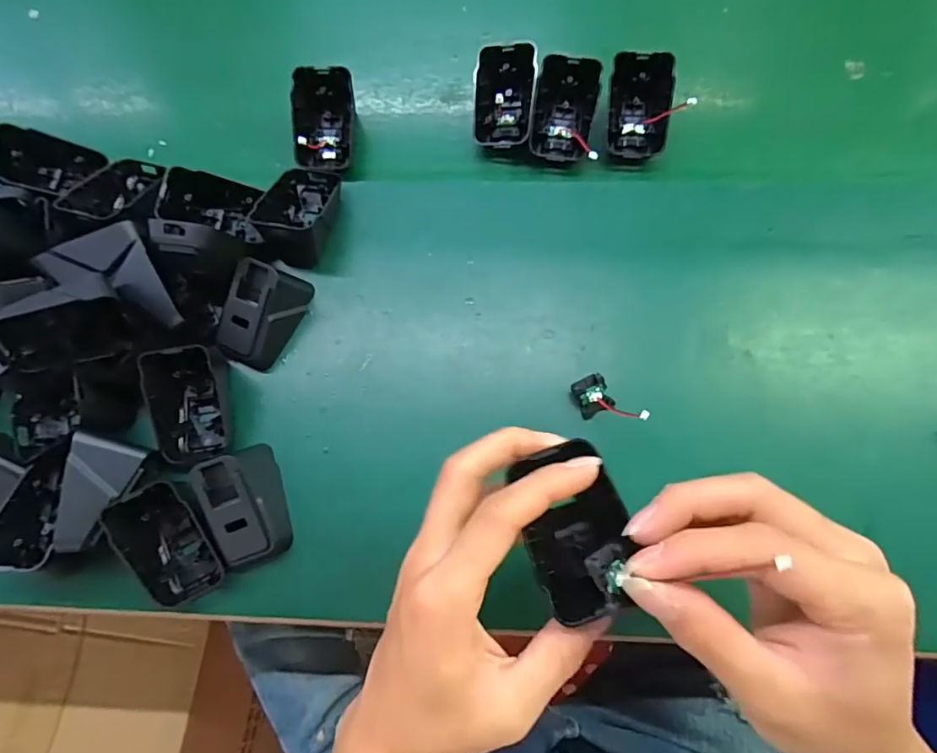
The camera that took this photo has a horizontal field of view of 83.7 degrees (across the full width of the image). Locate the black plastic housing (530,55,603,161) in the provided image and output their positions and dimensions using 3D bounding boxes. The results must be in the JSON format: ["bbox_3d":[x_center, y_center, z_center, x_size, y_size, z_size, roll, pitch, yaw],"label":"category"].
[{"bbox_3d":[0.069,-0.191,0.376,0.042,0.036,0.063,11,74,5],"label":"black plastic housing"}]

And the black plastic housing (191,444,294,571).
[{"bbox_3d":[-0.132,0.075,0.306,0.037,0.037,0.067,-17,74,-3],"label":"black plastic housing"}]

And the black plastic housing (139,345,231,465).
[{"bbox_3d":[-0.169,0.018,0.322,0.042,0.044,0.061,-12,74,-2],"label":"black plastic housing"}]

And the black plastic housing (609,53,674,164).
[{"bbox_3d":[0.121,-0.191,0.375,0.043,0.025,0.072,6,108,0],"label":"black plastic housing"}]

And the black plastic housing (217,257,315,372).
[{"bbox_3d":[-0.136,-0.042,0.337,0.040,0.039,0.067,24,76,8],"label":"black plastic housing"}]

